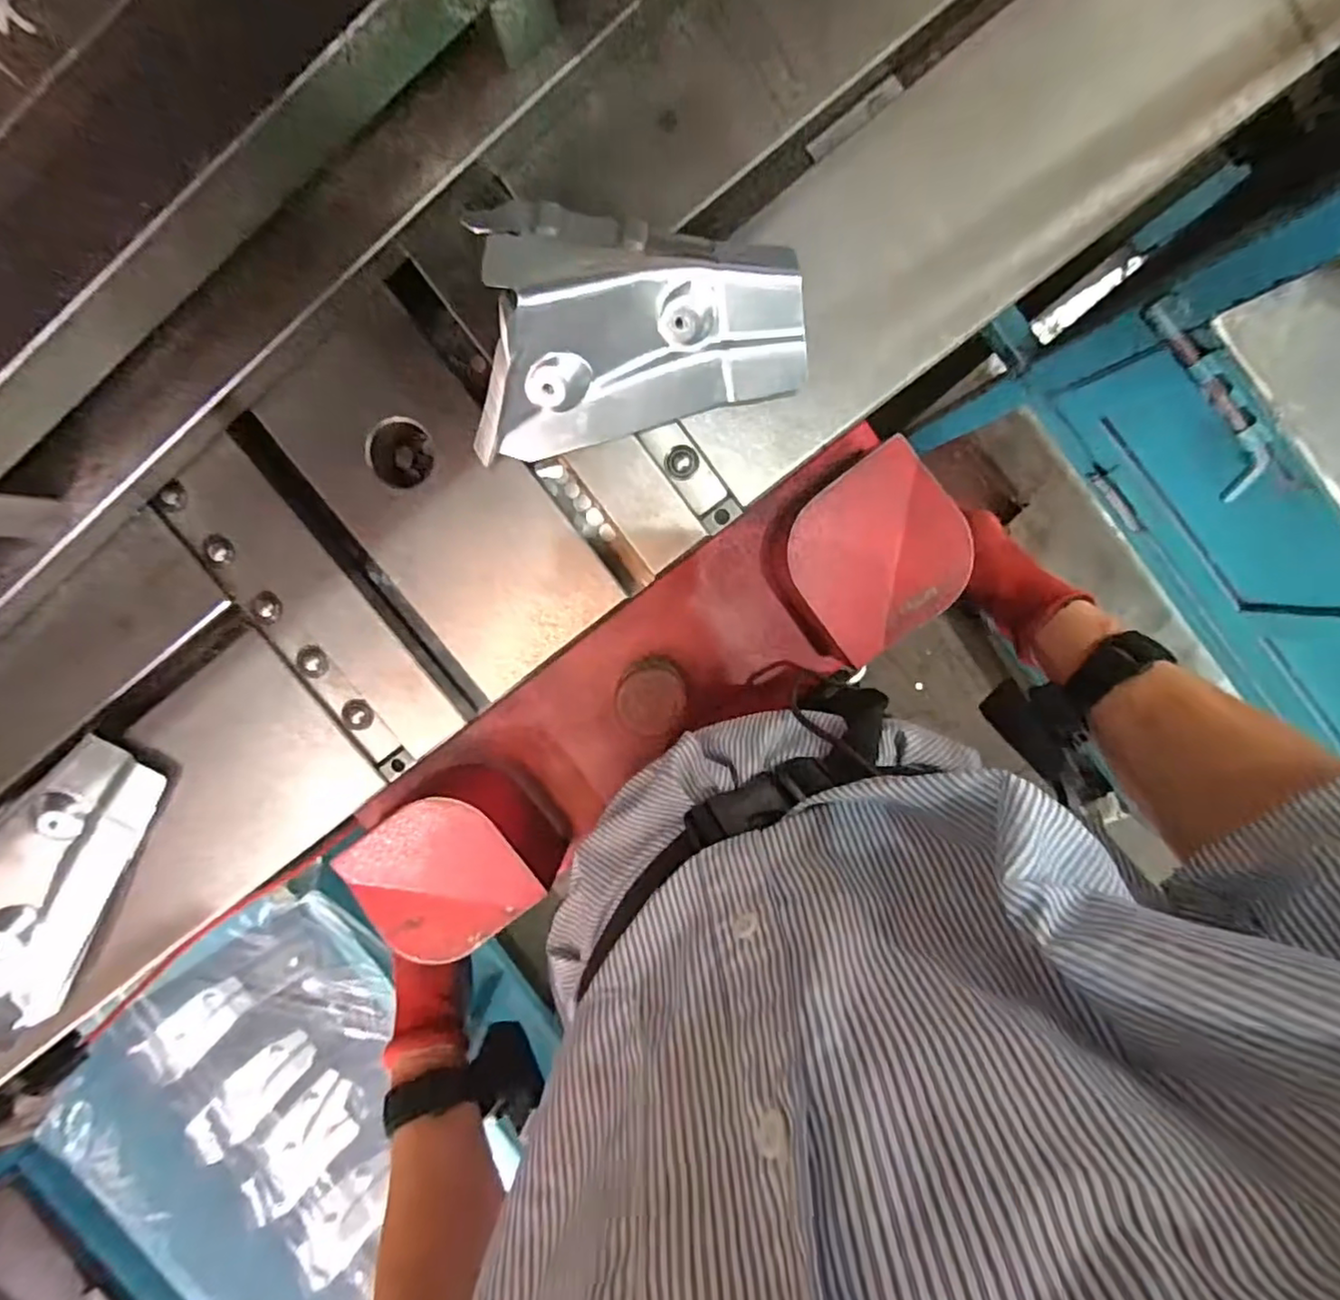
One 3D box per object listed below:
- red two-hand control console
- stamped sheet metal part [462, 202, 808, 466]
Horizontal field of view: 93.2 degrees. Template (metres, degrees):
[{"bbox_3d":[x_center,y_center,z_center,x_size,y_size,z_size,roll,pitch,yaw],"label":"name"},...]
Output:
[{"bbox_3d":[-0.016,0.039,0.501,0.506,0.098,0.140,-37,95,5],"label":"red two-hand control console"},{"bbox_3d":[-0.016,-0.191,0.389,0.194,0.074,0.135,3,97,1],"label":"stamped sheet metal part"}]

